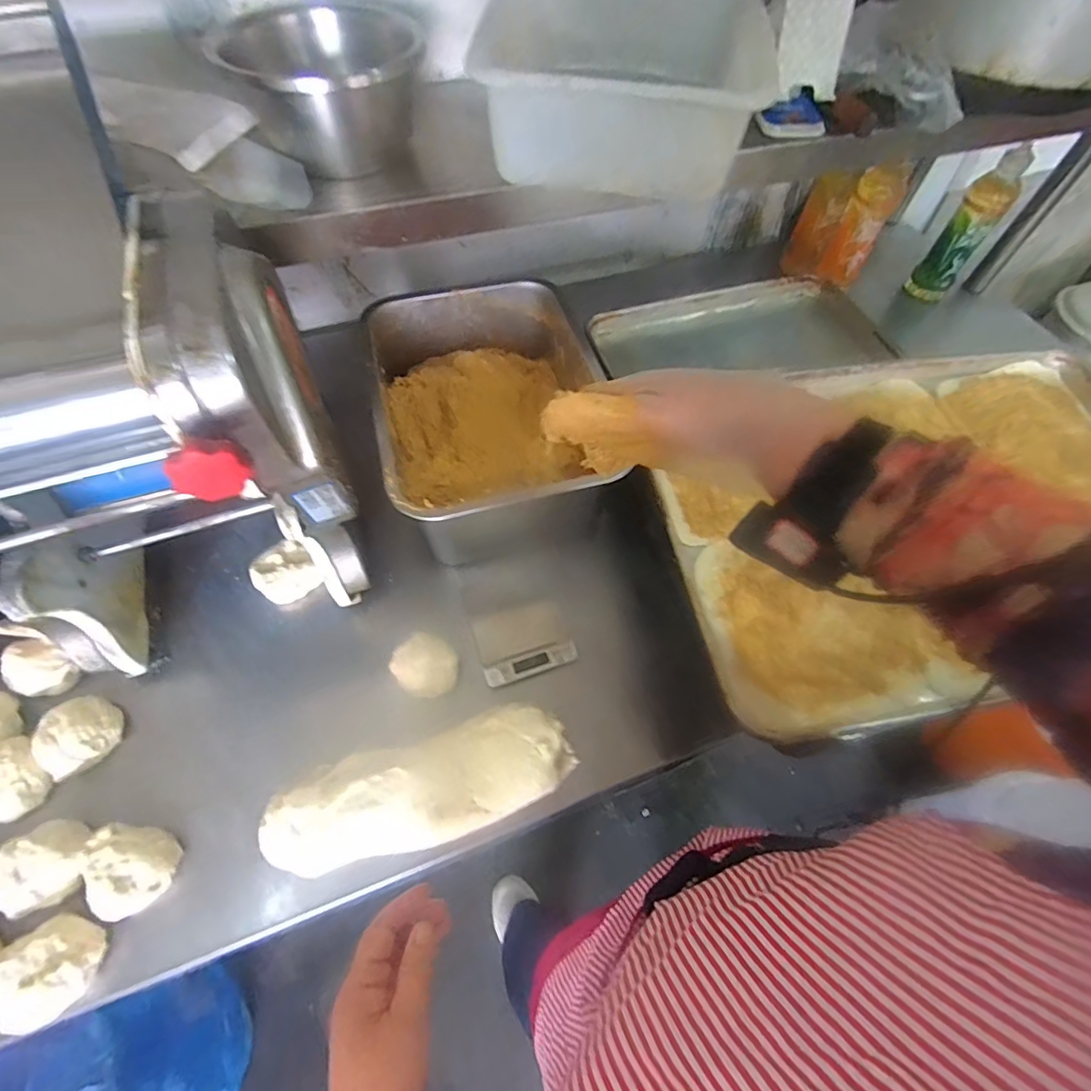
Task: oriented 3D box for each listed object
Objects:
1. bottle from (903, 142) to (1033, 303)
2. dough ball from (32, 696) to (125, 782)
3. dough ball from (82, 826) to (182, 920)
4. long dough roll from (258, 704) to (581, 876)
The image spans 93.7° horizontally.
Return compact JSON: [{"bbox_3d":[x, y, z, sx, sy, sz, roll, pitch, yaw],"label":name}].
[{"bbox_3d":[0.695,-0.518,0.846,0.063,0.215,0.076,39,66,19],"label":"bottle"},{"bbox_3d":[-0.460,0.188,0.507,0.061,0.043,0.061,1,60,-1],"label":"dough ball"},{"bbox_3d":[-0.369,0.288,0.455,0.064,0.041,0.067,1,60,-1],"label":"dough ball"},{"bbox_3d":[-0.114,0.230,0.487,0.279,0.057,0.093,-14,61,-10],"label":"long dough roll"}]

